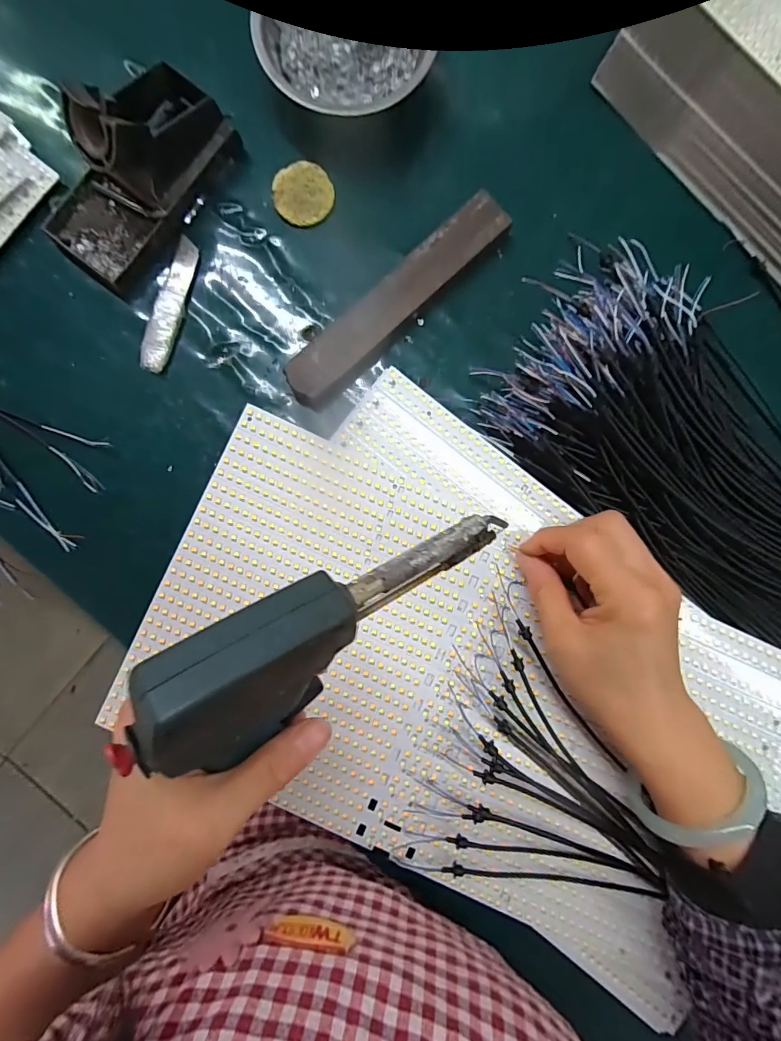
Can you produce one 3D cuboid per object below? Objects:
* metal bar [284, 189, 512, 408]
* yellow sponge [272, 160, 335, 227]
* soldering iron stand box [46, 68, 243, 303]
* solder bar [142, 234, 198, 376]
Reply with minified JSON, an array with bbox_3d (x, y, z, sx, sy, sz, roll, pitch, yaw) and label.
[{"bbox_3d":[0.003,-0.165,0.327,0.201,0.014,0.039,-44,89,-1],"label":"metal bar"},{"bbox_3d":[-0.066,-0.248,0.337,0.044,0.009,0.044,-12,89,0],"label":"yellow sponge"},{"bbox_3d":[-0.183,-0.250,0.307,0.080,0.066,0.151,37,88,0],"label":"soldering iron stand box"},{"bbox_3d":[-0.165,-0.161,0.332,0.019,0.007,0.102,15,89,0],"label":"solder bar"}]

